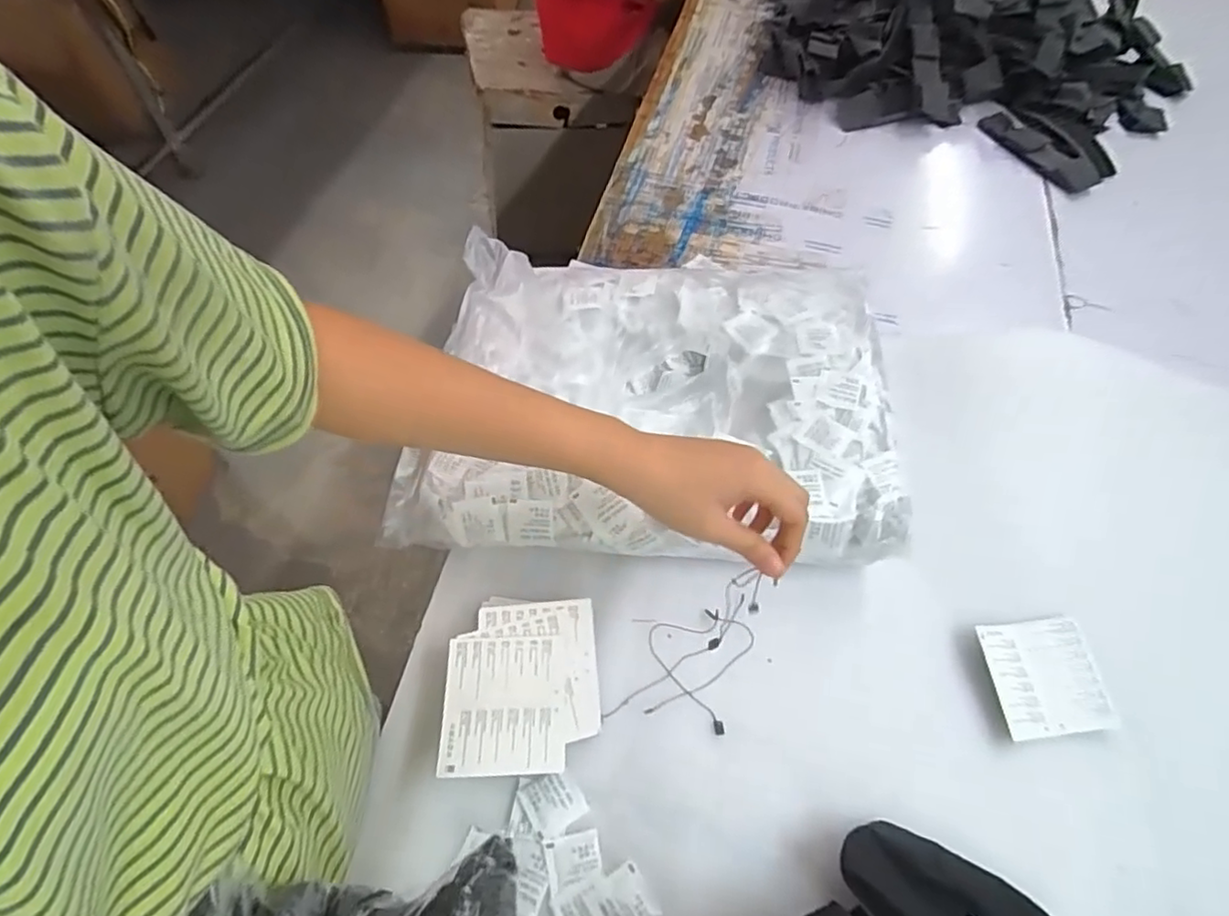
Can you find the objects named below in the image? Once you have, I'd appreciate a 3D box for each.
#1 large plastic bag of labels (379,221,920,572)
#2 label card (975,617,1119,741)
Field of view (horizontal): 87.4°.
[{"bbox_3d":[0.028,-0.065,0.635,0.442,0.098,0.340,4,57,1],"label":"large plastic bag of labels"},{"bbox_3d":[0.355,0.181,0.532,0.087,0.007,0.089,-6,61,0],"label":"label card"}]

